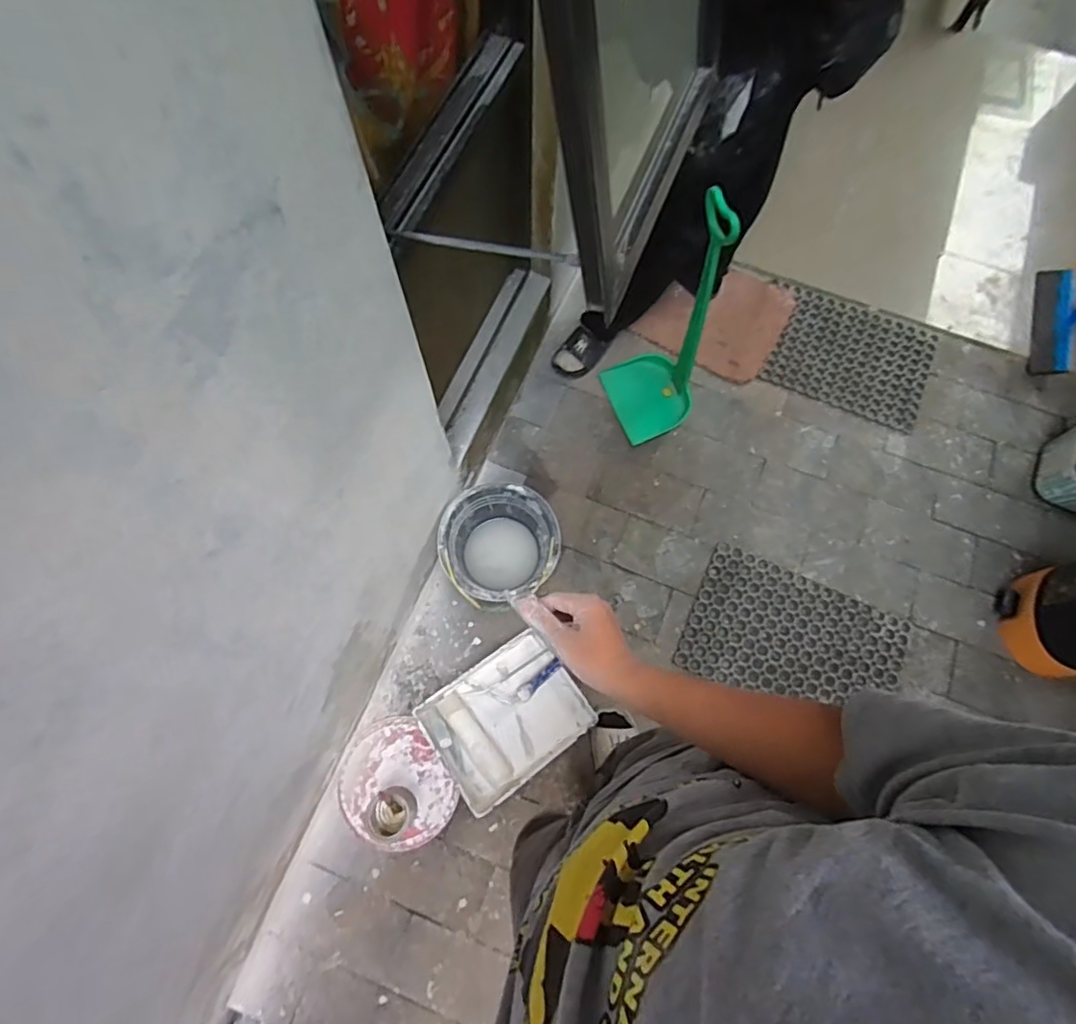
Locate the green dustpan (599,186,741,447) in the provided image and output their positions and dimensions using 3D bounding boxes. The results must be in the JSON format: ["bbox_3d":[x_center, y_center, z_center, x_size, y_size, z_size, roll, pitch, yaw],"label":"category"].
[{"bbox_3d":[0.324,-0.429,1.382,0.203,0.649,0.245,-22,75,-8],"label":"green dustpan"}]

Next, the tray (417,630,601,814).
[{"bbox_3d":[-0.073,0.485,1.388,0.346,0.083,0.281,-35,77,-11],"label":"tray"}]

